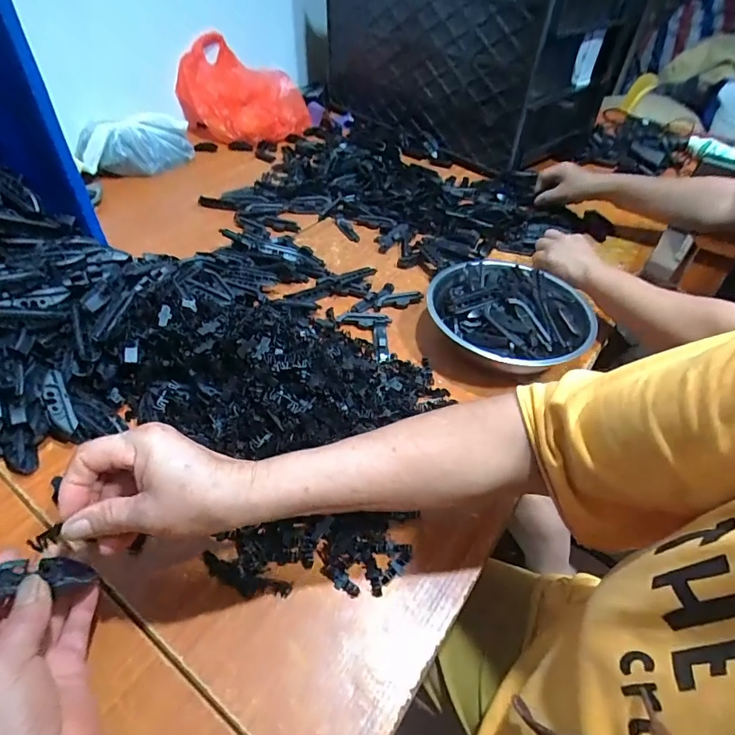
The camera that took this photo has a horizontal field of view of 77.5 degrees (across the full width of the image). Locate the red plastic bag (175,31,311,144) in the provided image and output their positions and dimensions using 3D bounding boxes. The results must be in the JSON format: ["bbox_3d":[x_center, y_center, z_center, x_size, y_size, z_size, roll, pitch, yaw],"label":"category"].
[{"bbox_3d":[-0.281,-0.641,1.044,0.280,0.159,0.236,-13,48,-17],"label":"red plastic bag"}]

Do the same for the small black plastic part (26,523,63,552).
[{"bbox_3d":[-0.208,0.111,0.299,0.023,0.011,0.008,-36,55,-4],"label":"small black plastic part"}]

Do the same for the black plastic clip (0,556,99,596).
[{"bbox_3d":[-0.223,0.139,0.306,0.072,0.010,0.022,10,39,-33],"label":"black plastic clip"}]

